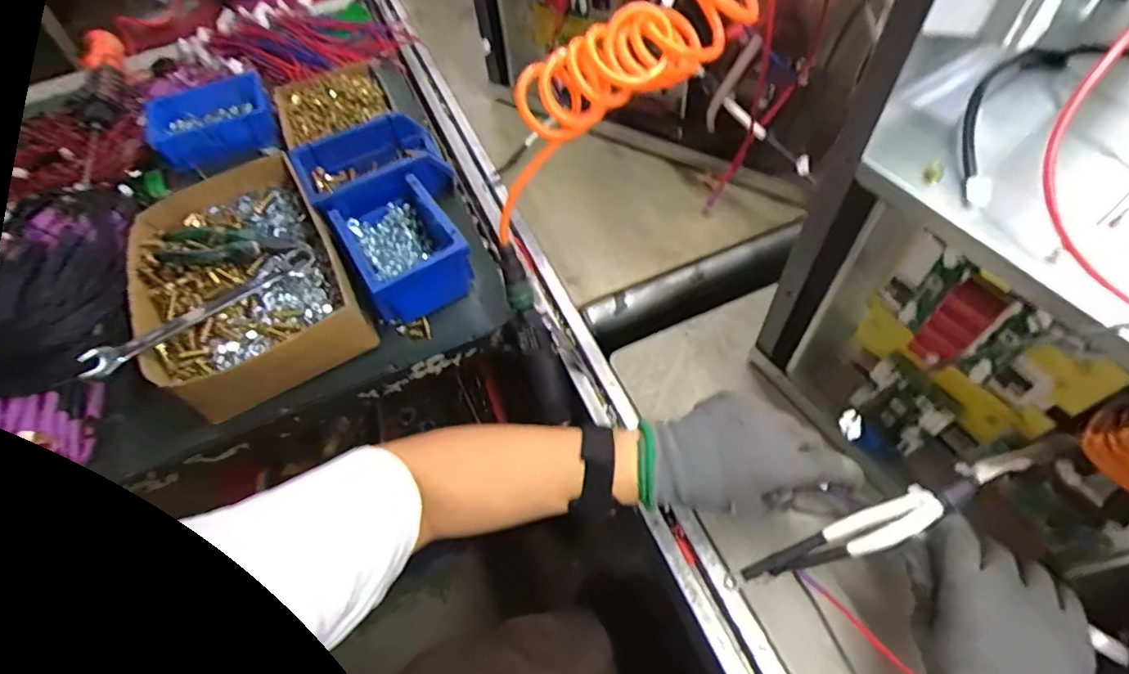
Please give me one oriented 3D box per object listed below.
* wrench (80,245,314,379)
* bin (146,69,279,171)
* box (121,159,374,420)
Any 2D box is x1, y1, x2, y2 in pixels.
[{"bbox_3d":[-0.338,-0.031,0.534,0.036,0.012,0.212,37,58,27],"label":"wrench"},{"bbox_3d":[-0.456,-0.280,0.737,0.144,0.057,0.113,-25,59,-12],"label":"bin"},{"bbox_3d":[-0.330,-0.054,0.576,0.191,0.073,0.242,-28,60,-13],"label":"box"}]

